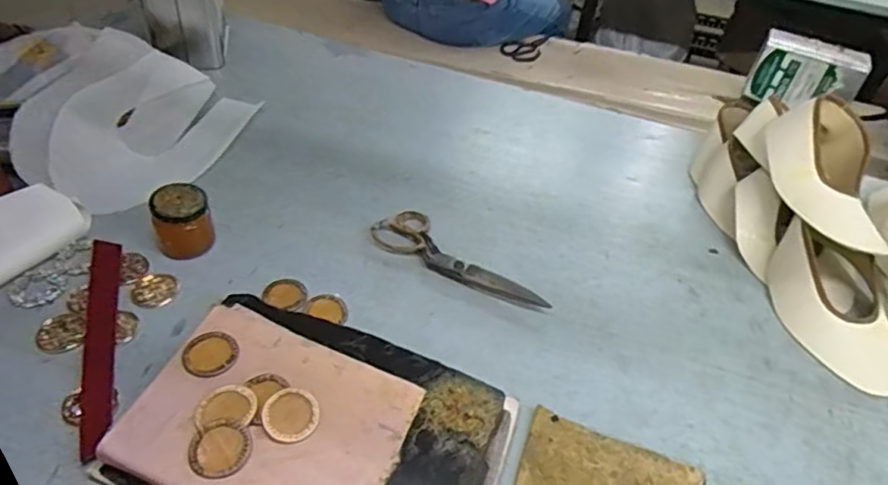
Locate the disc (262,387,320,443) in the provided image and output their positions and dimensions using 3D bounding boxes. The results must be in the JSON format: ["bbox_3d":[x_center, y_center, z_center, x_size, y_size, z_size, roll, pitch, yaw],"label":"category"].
[{"bbox_3d":[-0.129,0.145,0.512,0.045,0.009,0.044,4,44,-4],"label":"disc"}]

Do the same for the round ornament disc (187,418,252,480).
[{"bbox_3d":[-0.180,0.164,0.487,0.047,0.008,0.047,-10,47,-18],"label":"round ornament disc"}]

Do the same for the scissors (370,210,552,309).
[{"bbox_3d":[0.018,0.020,0.717,0.224,0.016,0.071,29,48,21],"label":"scissors"}]

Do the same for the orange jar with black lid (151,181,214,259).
[{"bbox_3d":[-0.293,-0.024,0.682,0.060,0.071,0.051,-10,46,-18],"label":"orange jar with black lid"}]

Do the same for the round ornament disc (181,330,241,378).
[{"bbox_3d":[-0.212,0.101,0.551,0.046,0.005,0.049,4,44,-4],"label":"round ornament disc"}]

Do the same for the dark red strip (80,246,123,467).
[{"bbox_3d":[-0.344,0.095,0.605,0.028,0.012,0.256,2,40,-26],"label":"dark red strip"}]

